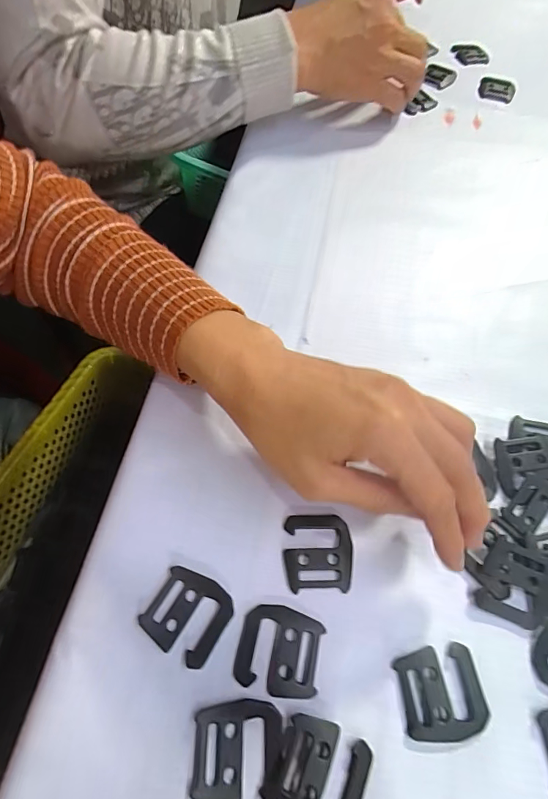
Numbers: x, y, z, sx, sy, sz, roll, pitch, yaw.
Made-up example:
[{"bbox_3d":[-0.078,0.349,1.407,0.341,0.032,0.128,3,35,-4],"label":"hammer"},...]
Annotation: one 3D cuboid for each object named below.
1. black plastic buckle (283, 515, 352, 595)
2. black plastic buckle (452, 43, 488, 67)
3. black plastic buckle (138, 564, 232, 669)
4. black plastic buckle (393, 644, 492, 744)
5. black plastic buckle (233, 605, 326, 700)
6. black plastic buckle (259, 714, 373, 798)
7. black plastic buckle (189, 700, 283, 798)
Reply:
[{"bbox_3d":[0.024,0.081,0.222,0.036,0.004,0.038,0,62,-4],"label":"black plastic buckle"},{"bbox_3d":[0.232,-0.409,0.492,0.040,0.006,0.037,-15,64,-12],"label":"black plastic buckle"},{"bbox_3d":[-0.043,0.106,0.206,0.038,0.004,0.036,28,64,11],"label":"black plastic buckle"},{"bbox_3d":[0.079,0.138,0.195,0.039,0.004,0.036,-5,62,-7],"label":"black plastic buckle"},{"bbox_3d":[0.003,0.120,0.200,0.039,0.004,0.036,14,62,3],"label":"black plastic buckle"},{"bbox_3d":[0.020,0.161,0.178,0.040,0.006,0.037,25,63,9],"label":"black plastic buckle"},{"bbox_3d":[-0.016,0.154,0.181,0.038,0.005,0.035,2,62,-3],"label":"black plastic buckle"}]

